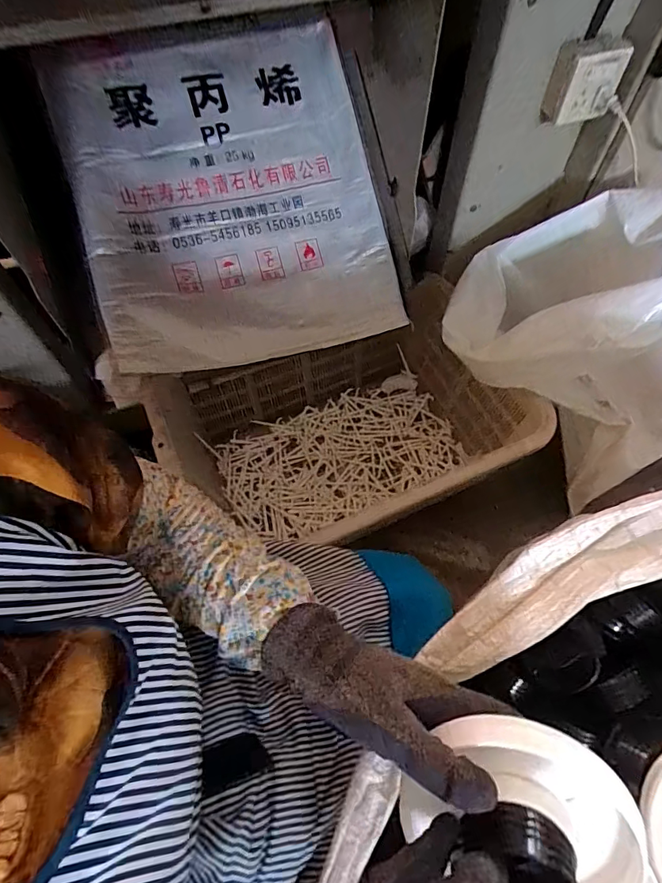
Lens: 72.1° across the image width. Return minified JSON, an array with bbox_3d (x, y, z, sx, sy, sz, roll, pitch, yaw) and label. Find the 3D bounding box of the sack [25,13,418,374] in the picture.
[{"bbox_3d":[-0.173,-0.416,0.811,0.542,0.168,0.543,-16,99,-6],"label":"sack"}]

